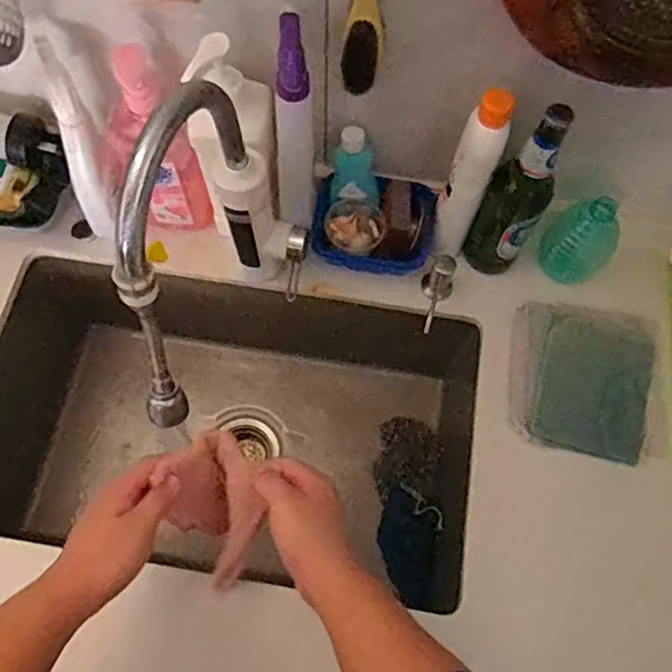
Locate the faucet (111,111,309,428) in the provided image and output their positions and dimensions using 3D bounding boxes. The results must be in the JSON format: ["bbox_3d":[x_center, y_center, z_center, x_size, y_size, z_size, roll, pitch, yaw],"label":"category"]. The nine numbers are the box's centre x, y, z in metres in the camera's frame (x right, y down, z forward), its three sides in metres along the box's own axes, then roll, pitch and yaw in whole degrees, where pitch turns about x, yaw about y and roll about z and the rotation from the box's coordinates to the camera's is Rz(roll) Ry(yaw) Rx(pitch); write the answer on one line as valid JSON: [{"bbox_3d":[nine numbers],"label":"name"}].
[{"bbox_3d":[-0.117,-0.058,0.590,0.057,0.340,0.266,28,70,10],"label":"faucet"}]

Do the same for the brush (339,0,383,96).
[{"bbox_3d":[0.026,-0.293,0.541,0.034,0.185,0.029,10,68,3],"label":"brush"}]

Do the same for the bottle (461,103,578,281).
[{"bbox_3d":[0.204,-0.156,0.699,0.064,0.260,0.071,34,71,12],"label":"bottle"}]

